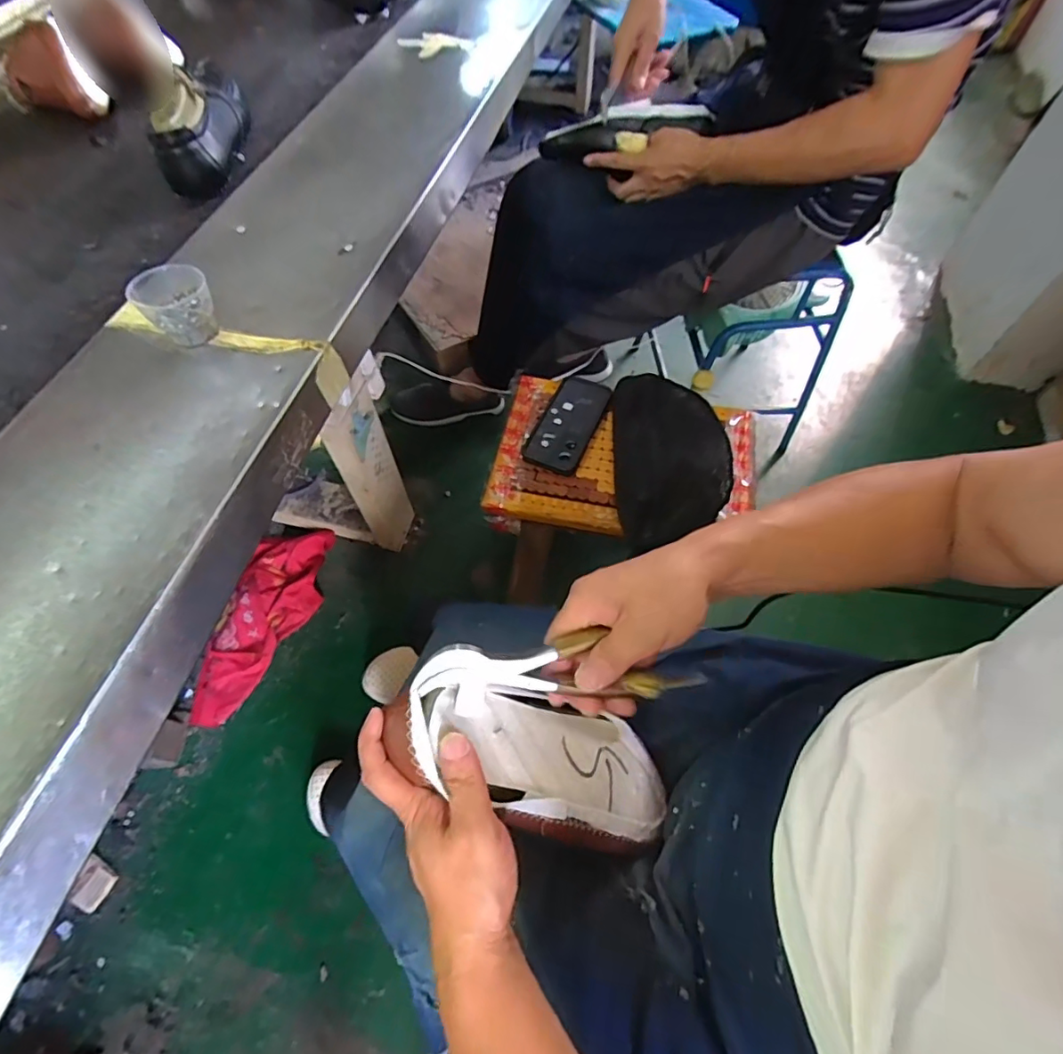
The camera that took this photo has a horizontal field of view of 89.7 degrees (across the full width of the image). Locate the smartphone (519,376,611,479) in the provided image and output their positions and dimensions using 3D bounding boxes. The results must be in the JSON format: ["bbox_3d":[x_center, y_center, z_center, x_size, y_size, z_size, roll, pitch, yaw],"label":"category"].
[{"bbox_3d":[0.054,-0.151,0.767,0.078,0.014,0.171,25,63,3],"label":"smartphone"}]

